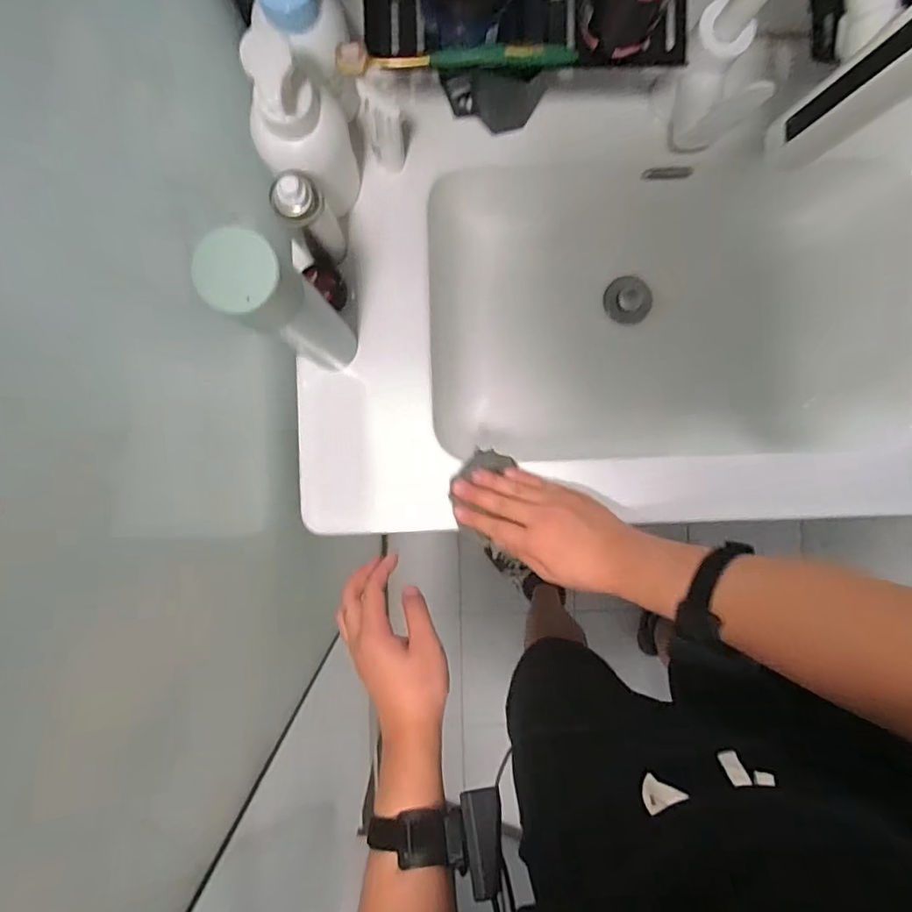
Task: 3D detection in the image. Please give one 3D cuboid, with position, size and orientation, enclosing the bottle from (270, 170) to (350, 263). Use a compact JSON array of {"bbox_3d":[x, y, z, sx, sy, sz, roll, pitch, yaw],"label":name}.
[{"bbox_3d":[-0.127,-0.207,0.471,0.041,0.133,0.034,-30,94,1],"label":"bottle"}]

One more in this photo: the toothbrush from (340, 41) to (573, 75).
[{"bbox_3d":[0.002,-0.310,0.405,0.183,0.017,0.015,-5,94,-1],"label":"toothbrush"}]

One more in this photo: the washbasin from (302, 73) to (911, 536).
[{"bbox_3d":[0.219,-0.158,0.630,0.759,0.192,0.446,-1,93,-1],"label":"washbasin"}]

